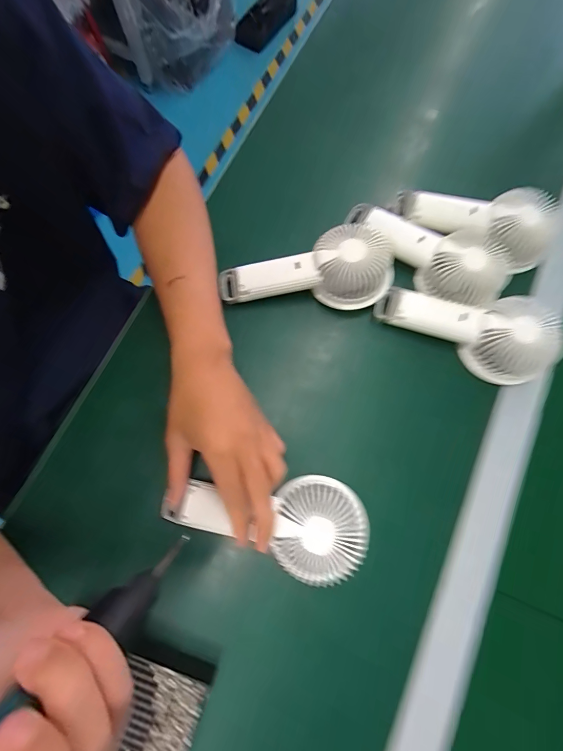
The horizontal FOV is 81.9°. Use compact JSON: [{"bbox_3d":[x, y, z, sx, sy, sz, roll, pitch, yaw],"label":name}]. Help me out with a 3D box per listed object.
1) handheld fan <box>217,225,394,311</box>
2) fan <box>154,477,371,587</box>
[{"bbox_3d":[0.027,-0.115,0.345,0.187,0.041,0.084,-3,77,-2],"label":"handheld fan"},{"bbox_3d":[-0.012,0.129,0.295,0.172,0.035,0.078,7,76,7],"label":"fan"}]

